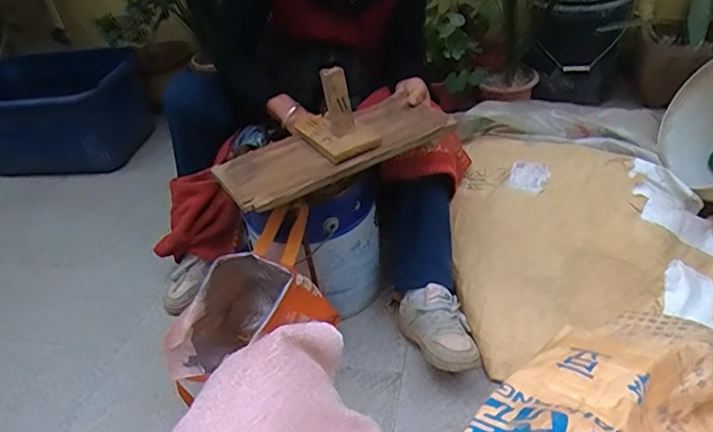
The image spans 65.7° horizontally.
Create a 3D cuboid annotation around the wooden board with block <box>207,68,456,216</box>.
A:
[{"bbox_3d":[-0.044,-0.152,0.907,0.402,0.116,0.172,-27,42,-22],"label":"wooden board with block"}]

